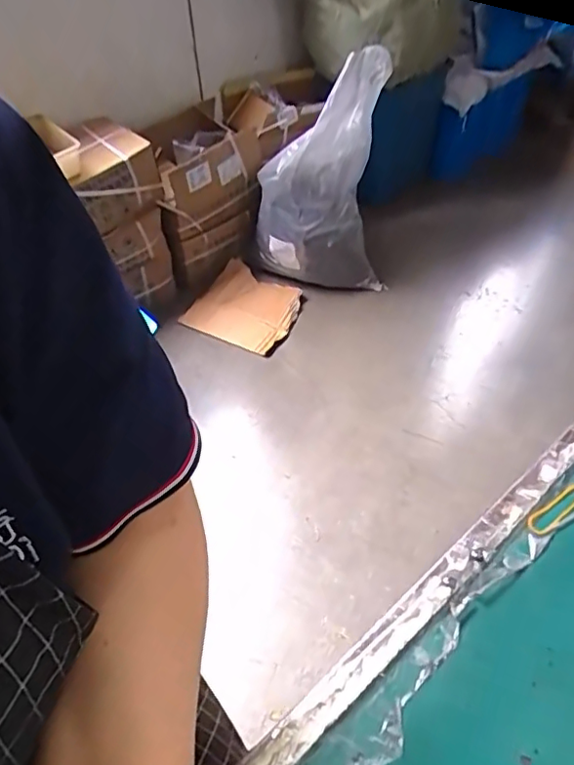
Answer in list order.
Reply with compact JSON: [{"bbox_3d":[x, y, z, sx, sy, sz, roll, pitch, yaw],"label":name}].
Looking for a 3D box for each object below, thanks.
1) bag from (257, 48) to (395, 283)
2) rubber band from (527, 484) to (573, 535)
[{"bbox_3d":[0.103,-0.544,1.601,0.382,0.608,0.245,-5,44,-3],"label":"bag"},{"bbox_3d":[0.186,0.083,0.386,0.062,0.004,0.015,-27,50,-23],"label":"rubber band"}]

